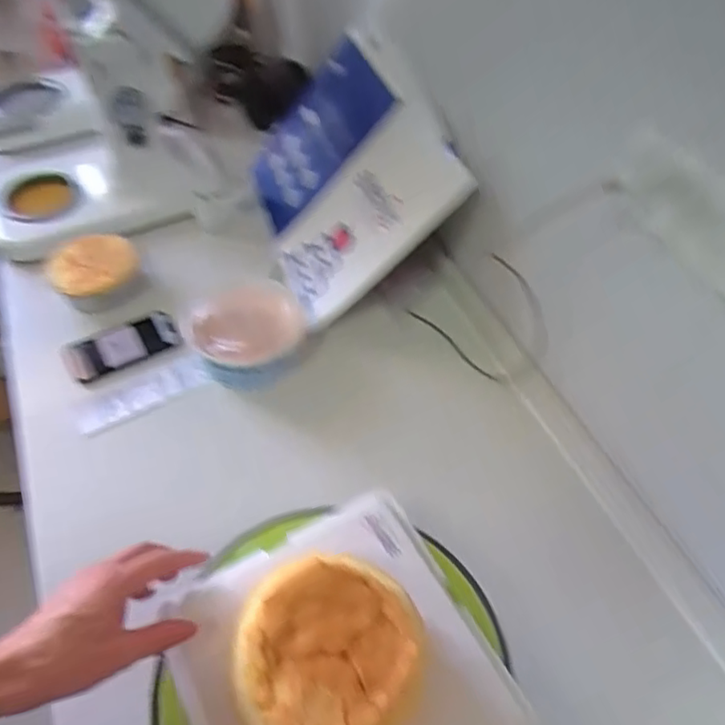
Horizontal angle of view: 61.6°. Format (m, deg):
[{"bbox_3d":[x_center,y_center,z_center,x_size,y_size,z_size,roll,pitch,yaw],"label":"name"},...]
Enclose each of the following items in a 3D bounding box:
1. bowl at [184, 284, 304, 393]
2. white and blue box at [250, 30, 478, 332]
[{"bbox_3d":[-0.164,-0.047,0.855,0.151,0.068,0.166,-24,55,-21],"label":"bowl"},{"bbox_3d":[-0.036,-0.303,0.964,0.073,0.318,0.460,20,36,-45],"label":"white and blue box"}]

